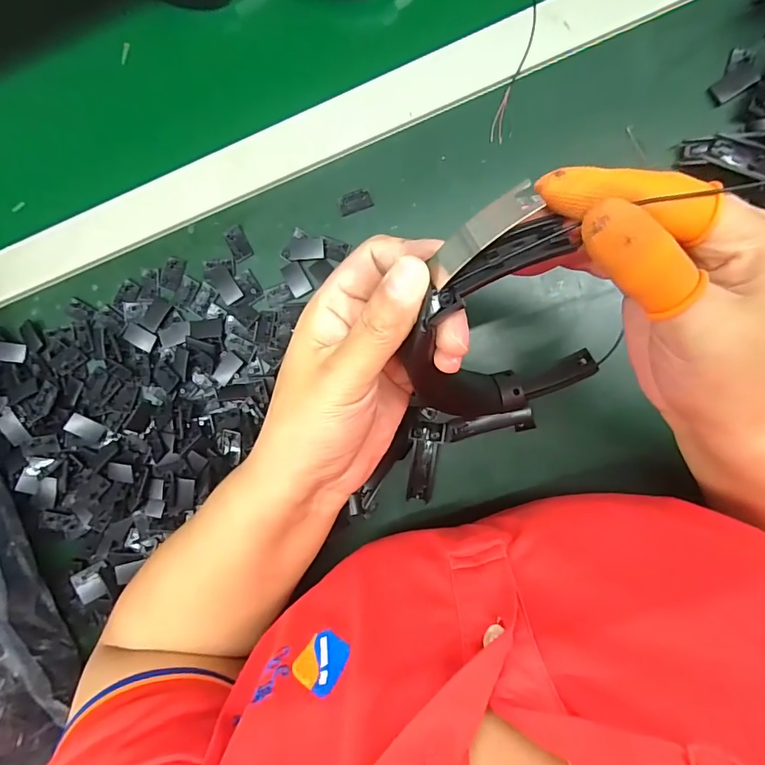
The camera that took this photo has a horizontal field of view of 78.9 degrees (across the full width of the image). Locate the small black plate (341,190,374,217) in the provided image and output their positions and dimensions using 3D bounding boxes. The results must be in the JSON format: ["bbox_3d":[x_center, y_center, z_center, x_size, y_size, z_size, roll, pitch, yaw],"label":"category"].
[{"bbox_3d":[-0.020,-0.135,0.349,0.024,0.004,0.013,-20,88,6],"label":"small black plate"}]

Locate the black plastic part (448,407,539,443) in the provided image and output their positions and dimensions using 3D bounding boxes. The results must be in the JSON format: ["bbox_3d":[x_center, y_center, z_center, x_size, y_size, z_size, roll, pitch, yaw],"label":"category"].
[{"bbox_3d":[0.077,0.031,0.335,0.062,0.007,0.015,-10,89,7],"label":"black plastic part"}]

